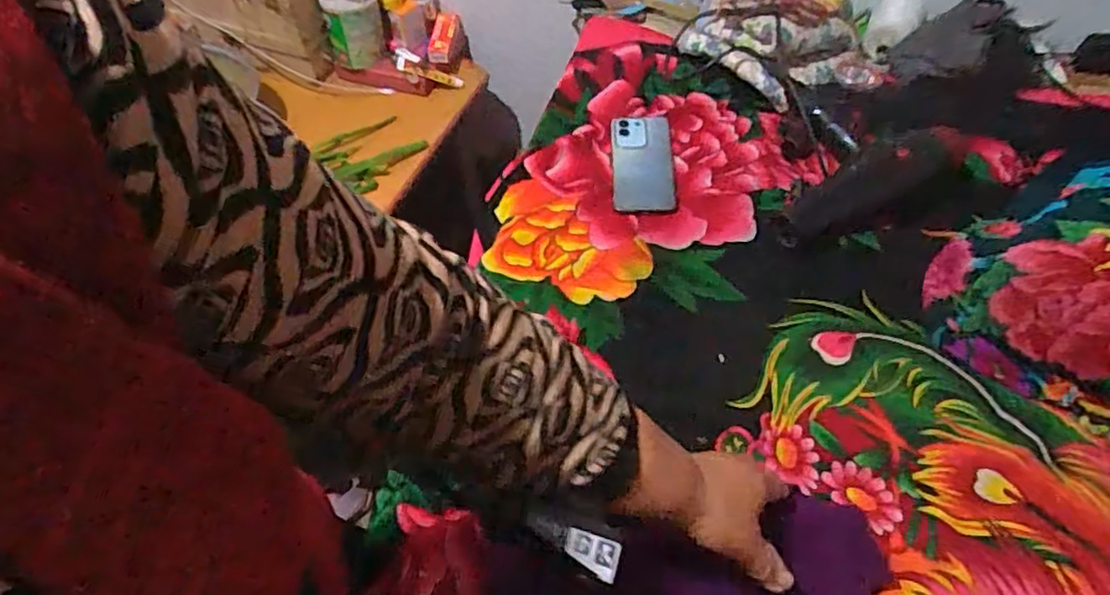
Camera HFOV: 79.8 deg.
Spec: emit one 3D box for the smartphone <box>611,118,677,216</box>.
[{"bbox_3d":[0.109,-0.170,0.842,0.074,0.015,0.160,-4,56,8],"label":"smartphone"}]

